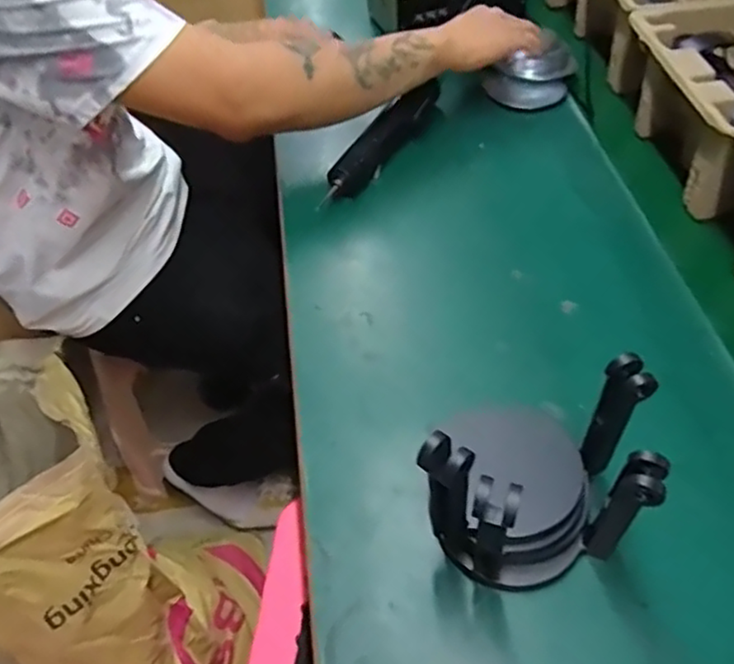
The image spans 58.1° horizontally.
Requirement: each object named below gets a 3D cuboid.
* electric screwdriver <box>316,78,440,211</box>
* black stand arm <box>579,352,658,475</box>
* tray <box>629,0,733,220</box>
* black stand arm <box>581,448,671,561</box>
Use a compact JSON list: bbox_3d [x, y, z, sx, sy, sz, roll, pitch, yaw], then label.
[{"bbox_3d":[0.019,-0.207,0.709,0.029,0.042,0.210,28,58,22],"label":"electric screwdriver"},{"bbox_3d":[0.155,0.053,0.418,0.025,0.094,0.027,-33,58,-21],"label":"black stand arm"},{"bbox_3d":[0.356,-0.230,0.660,0.149,0.104,0.221,-9,53,-5],"label":"tray"},{"bbox_3d":[0.153,0.111,0.399,0.024,0.117,0.027,31,60,23],"label":"black stand arm"}]

